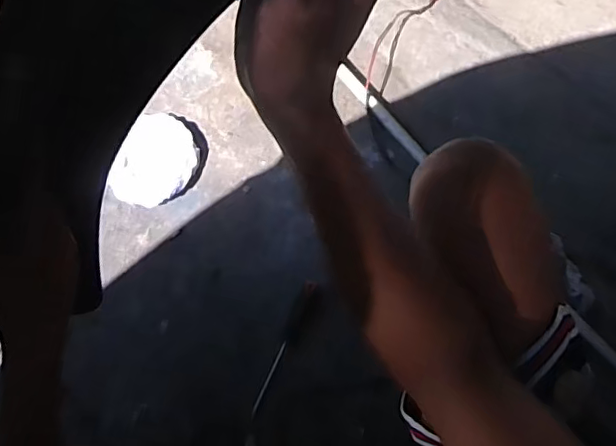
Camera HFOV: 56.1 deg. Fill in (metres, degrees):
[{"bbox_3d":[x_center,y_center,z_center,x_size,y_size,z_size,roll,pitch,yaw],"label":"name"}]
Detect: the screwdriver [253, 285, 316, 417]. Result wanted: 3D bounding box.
[{"bbox_3d":[-0.035,0.195,0.914,0.027,0.027,0.217,22,76,7],"label":"screwdriver"}]

